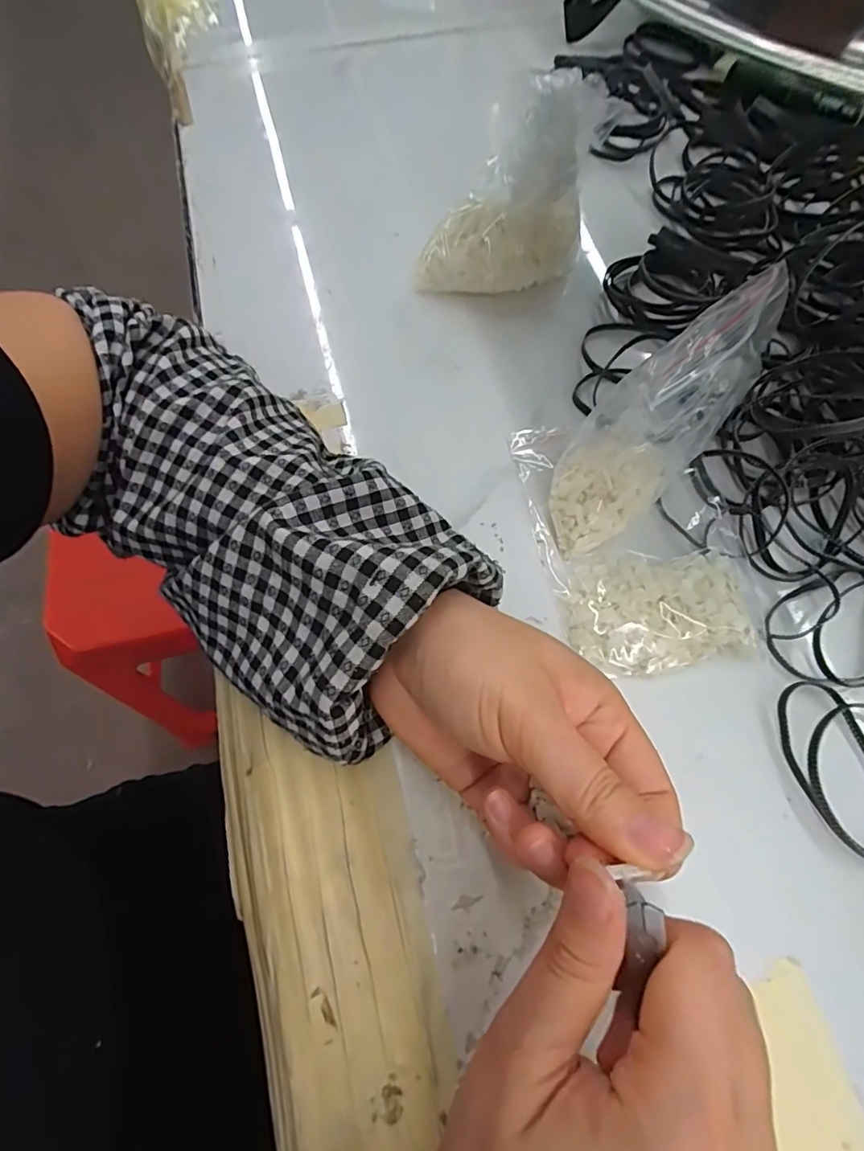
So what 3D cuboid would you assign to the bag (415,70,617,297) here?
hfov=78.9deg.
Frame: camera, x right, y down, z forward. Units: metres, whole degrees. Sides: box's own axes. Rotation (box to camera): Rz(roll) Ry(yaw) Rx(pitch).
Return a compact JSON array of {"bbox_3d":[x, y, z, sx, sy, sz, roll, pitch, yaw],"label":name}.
[{"bbox_3d":[0.047,-0.213,0.307,0.109,0.103,0.040,-17,67,-7],"label":"bag"}]

